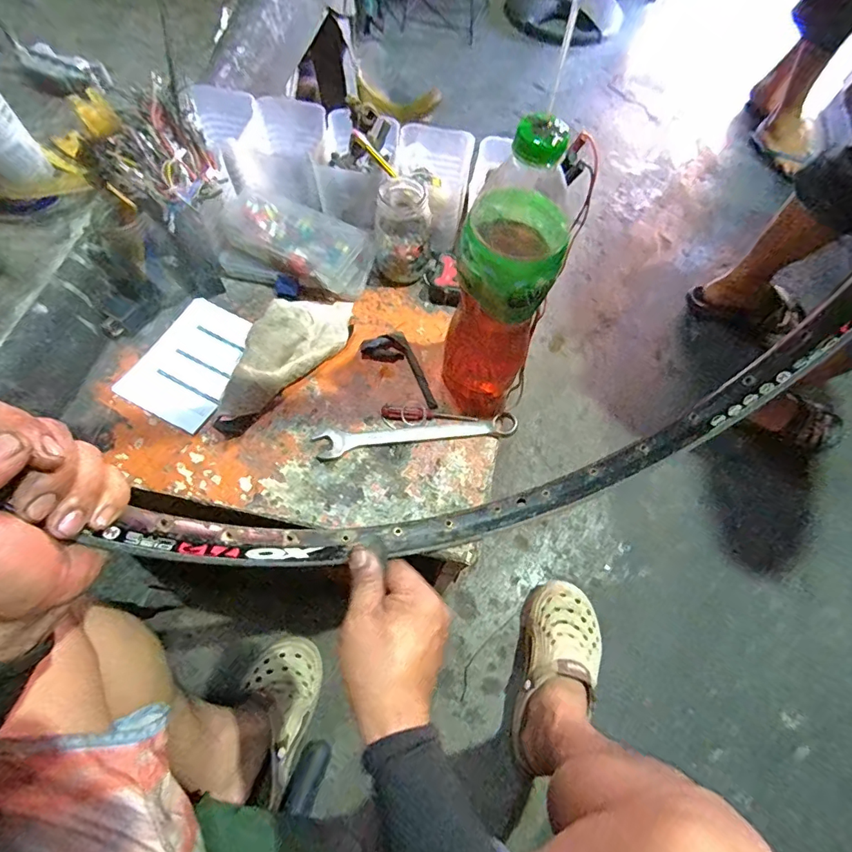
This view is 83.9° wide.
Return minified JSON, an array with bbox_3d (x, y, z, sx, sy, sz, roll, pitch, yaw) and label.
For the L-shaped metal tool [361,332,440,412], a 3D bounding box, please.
[{"bbox_3d":[-0.018,-0.066,0.513,0.105,0.012,0.047,40,69,14],"label":"L-shaped metal tool"}]

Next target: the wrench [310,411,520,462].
[{"bbox_3d":[-0.009,0.010,0.482,0.202,0.010,0.030,-5,66,-6],"label":"wrench"}]

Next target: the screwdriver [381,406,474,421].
[{"bbox_3d":[0.000,-0.010,0.491,0.093,0.012,0.014,7,65,0],"label":"screwdriver"}]

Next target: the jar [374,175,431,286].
[{"bbox_3d":[-0.025,-0.220,0.532,0.059,0.097,0.064,1,65,-3],"label":"jar"}]

